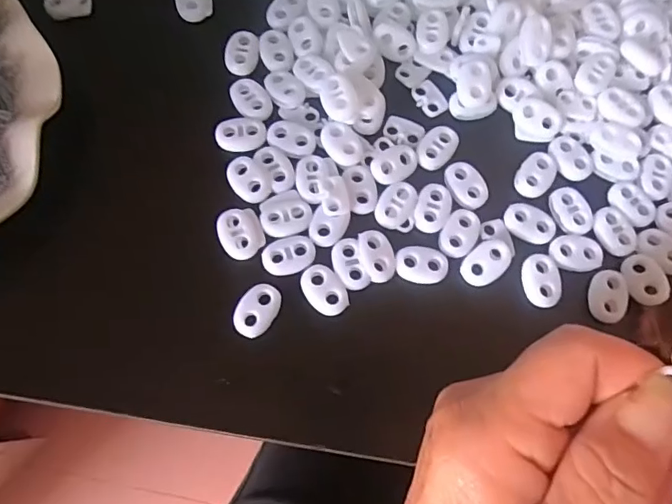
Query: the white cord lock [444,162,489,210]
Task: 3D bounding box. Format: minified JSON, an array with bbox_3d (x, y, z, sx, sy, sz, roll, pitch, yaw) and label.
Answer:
[{"bbox_3d":[0.058,-0.030,0.231,0.015,0.004,0.022,-33,78,-10],"label":"white cord lock"}]

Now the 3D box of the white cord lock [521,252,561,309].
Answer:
[{"bbox_3d":[0.088,0.012,0.220,0.015,0.004,0.023,-6,75,-4],"label":"white cord lock"}]

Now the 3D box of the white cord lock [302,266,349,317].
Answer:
[{"bbox_3d":[-0.005,0.016,0.215,0.015,0.004,0.023,-37,79,-11],"label":"white cord lock"}]

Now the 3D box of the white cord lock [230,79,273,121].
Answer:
[{"bbox_3d":[-0.039,-0.071,0.241,0.015,0.004,0.023,-32,78,-10],"label":"white cord lock"}]

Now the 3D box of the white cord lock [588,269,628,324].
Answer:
[{"bbox_3d":[0.115,0.018,0.218,0.015,0.004,0.022,1,75,-2],"label":"white cord lock"}]

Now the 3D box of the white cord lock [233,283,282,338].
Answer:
[{"bbox_3d":[-0.032,0.024,0.212,0.016,0.004,0.022,36,76,7],"label":"white cord lock"}]

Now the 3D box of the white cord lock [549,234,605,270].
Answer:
[{"bbox_3d":[0.104,-0.001,0.223,0.022,0.004,0.015,-1,75,-2],"label":"white cord lock"}]

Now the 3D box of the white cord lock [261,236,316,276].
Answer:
[{"bbox_3d":[-0.020,0.001,0.219,0.022,0.004,0.015,-18,76,-7],"label":"white cord lock"}]

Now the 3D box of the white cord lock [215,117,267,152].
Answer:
[{"bbox_3d":[-0.043,-0.054,0.235,0.022,0.004,0.016,1,75,-2],"label":"white cord lock"}]

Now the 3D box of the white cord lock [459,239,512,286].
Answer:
[{"bbox_3d":[0.064,0.004,0.221,0.015,0.004,0.022,42,77,9],"label":"white cord lock"}]

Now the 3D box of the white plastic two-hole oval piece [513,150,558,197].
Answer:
[{"bbox_3d":[0.091,-0.036,0.233,0.016,0.004,0.024,33,76,7],"label":"white plastic two-hole oval piece"}]

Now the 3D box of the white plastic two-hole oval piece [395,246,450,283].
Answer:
[{"bbox_3d":[0.037,0.005,0.220,0.022,0.004,0.015,4,75,-1],"label":"white plastic two-hole oval piece"}]

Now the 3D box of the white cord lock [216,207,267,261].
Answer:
[{"bbox_3d":[-0.041,-0.008,0.220,0.018,0.004,0.022,-22,77,-8],"label":"white cord lock"}]

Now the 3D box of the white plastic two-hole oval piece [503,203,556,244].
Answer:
[{"bbox_3d":[0.085,-0.013,0.226,0.023,0.004,0.015,32,76,6],"label":"white plastic two-hole oval piece"}]

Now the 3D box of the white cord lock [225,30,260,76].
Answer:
[{"bbox_3d":[-0.045,-0.095,0.248,0.015,0.005,0.021,8,74,0],"label":"white cord lock"}]

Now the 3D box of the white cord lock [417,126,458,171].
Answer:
[{"bbox_3d":[0.046,-0.048,0.236,0.015,0.004,0.023,35,76,7],"label":"white cord lock"}]

